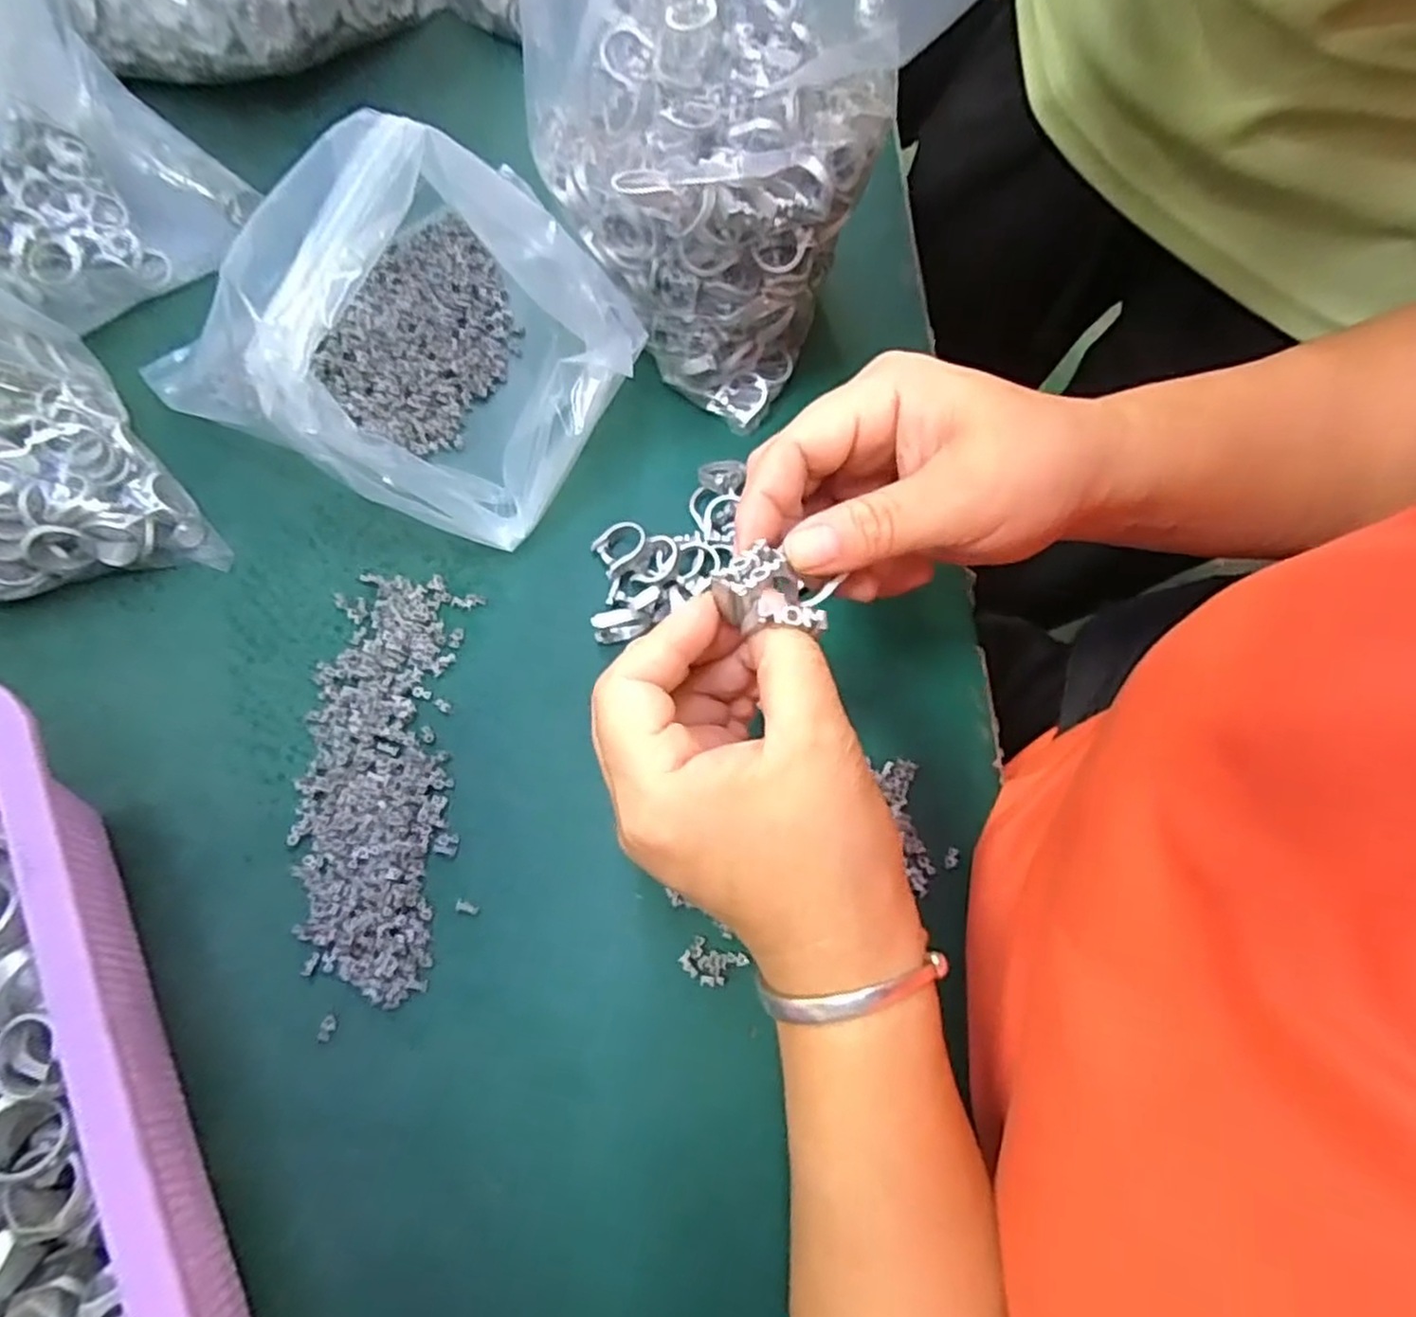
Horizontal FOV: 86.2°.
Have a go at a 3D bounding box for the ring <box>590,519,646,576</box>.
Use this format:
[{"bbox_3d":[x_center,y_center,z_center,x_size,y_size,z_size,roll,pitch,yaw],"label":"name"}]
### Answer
[{"bbox_3d":[-0.040,-0.050,0.342,0.025,0.013,0.020,-37,77,-13],"label":"ring"}]

